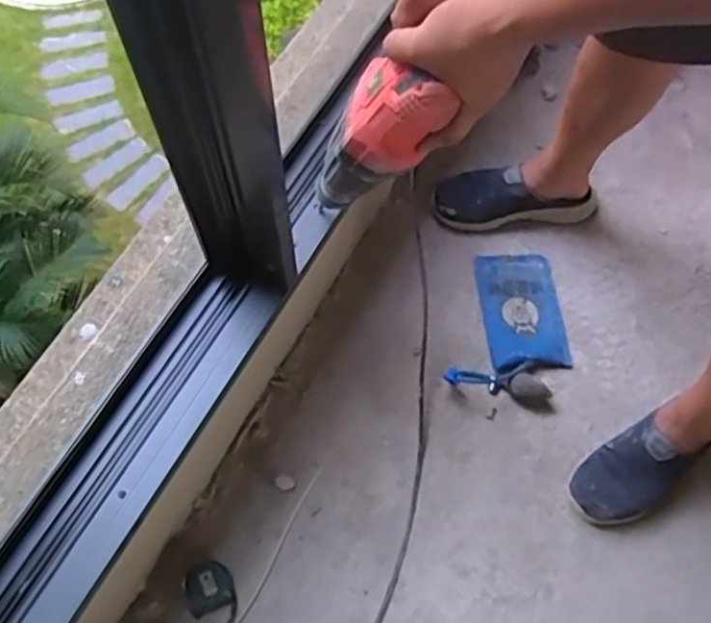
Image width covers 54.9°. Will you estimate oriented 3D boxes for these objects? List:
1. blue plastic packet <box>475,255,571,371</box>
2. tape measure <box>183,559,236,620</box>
[{"bbox_3d":[0.276,-0.006,1.140,0.130,0.034,0.194,-6,64,-2],"label":"blue plastic packet"},{"bbox_3d":[-0.206,0.378,0.948,0.071,0.037,0.065,0,66,-1],"label":"tape measure"}]

